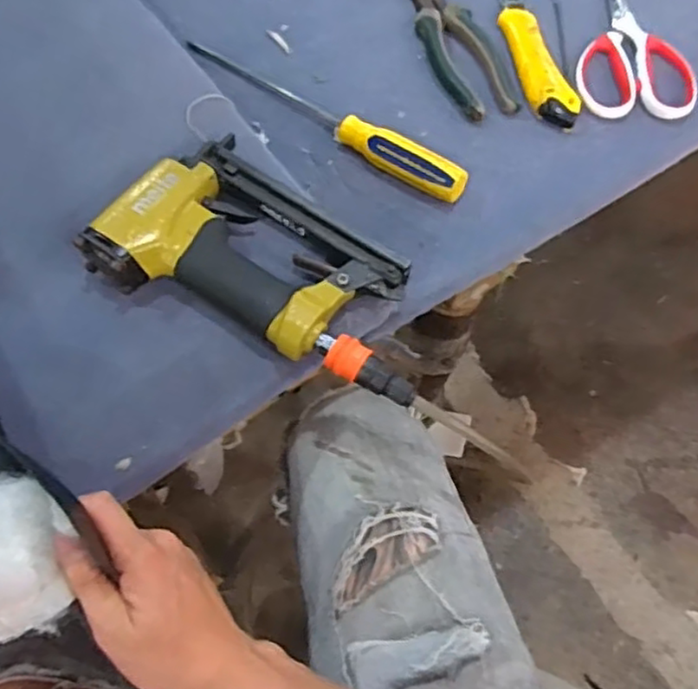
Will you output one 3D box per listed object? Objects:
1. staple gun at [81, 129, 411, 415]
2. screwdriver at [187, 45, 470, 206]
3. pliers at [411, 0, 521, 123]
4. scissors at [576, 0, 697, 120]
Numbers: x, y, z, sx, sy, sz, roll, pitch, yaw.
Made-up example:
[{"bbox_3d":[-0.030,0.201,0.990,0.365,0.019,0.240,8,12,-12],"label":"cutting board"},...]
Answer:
[{"bbox_3d":[-0.052,-0.040,0.475,0.230,0.059,0.128,35,70,13],"label":"staple gun"},{"bbox_3d":[-0.024,-0.194,0.565,0.270,0.025,0.031,34,70,13],"label":"screwdriver"},{"bbox_3d":[0.091,-0.277,0.613,0.055,0.012,0.191,-15,67,-7],"label":"pliers"},{"bbox_3d":[0.253,-0.278,0.611,0.097,0.009,0.187,6,66,2],"label":"scissors"}]

